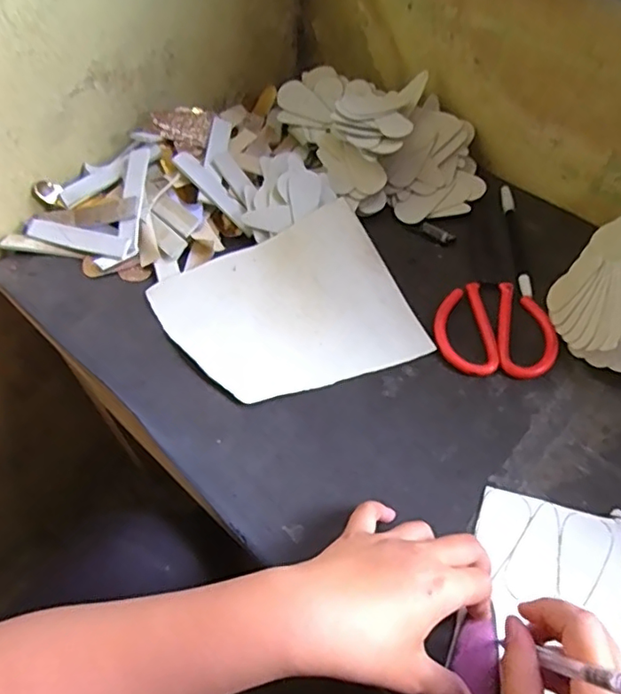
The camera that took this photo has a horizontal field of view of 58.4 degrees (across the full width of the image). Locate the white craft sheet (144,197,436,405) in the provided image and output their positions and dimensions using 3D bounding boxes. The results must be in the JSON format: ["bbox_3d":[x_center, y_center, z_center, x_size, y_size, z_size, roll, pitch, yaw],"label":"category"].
[{"bbox_3d":[-0.021,-0.037,0.471,0.192,0.022,0.164,-22,58,-14],"label":"white craft sheet"}]

